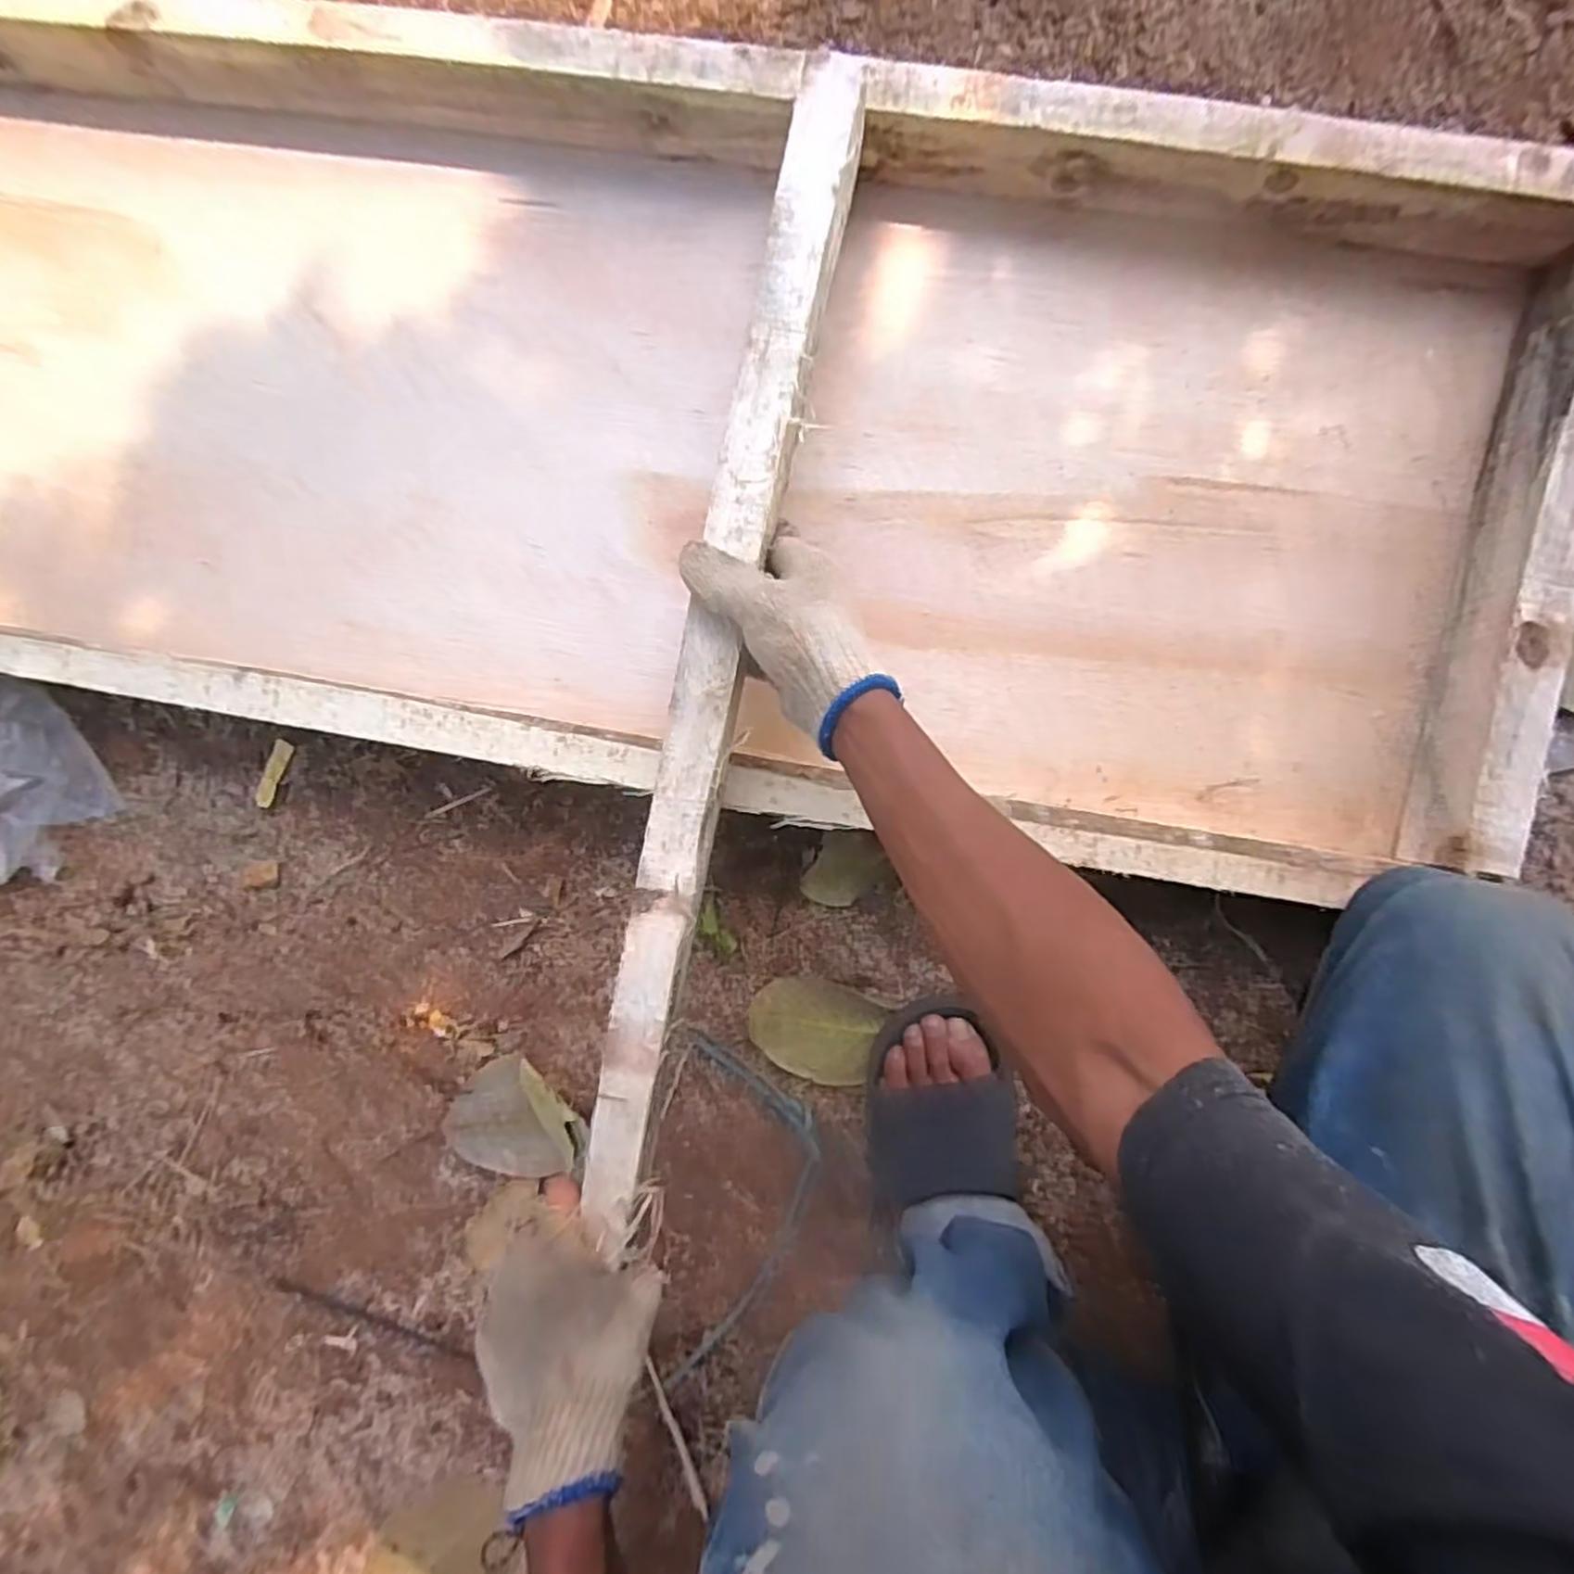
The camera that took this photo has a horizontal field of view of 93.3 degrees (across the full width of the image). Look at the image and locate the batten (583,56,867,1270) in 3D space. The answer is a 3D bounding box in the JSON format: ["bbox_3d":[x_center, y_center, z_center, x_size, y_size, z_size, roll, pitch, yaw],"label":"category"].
[{"bbox_3d":[-0.042,-0.084,0.459,0.042,0.033,0.696,11,90,4],"label":"batten"}]

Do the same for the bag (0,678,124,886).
[{"bbox_3d":[-0.642,0.016,0.610,0.131,0.059,0.201,28,95,3],"label":"bag"}]

